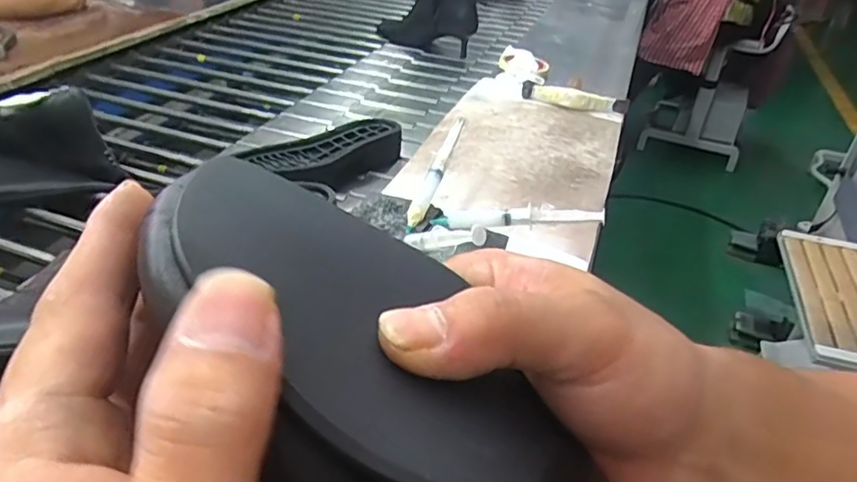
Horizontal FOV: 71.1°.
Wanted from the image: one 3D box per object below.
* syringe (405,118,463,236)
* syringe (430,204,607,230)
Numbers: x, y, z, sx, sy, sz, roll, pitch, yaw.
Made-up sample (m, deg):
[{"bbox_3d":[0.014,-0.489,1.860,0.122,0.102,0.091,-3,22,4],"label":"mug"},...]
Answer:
[{"bbox_3d":[0.007,-0.073,0.622,0.021,0.016,0.162,14,56,14],"label":"syringe"},{"bbox_3d":[0.081,-0.023,0.560,0.158,0.019,0.020,-1,33,15],"label":"syringe"}]

